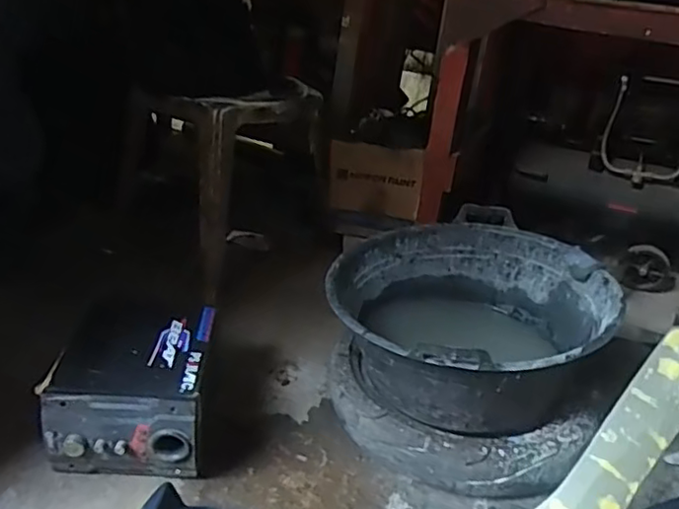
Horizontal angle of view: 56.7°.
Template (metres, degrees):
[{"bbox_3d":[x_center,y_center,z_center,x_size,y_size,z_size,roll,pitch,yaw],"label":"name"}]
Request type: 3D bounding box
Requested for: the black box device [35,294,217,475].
[{"bbox_3d":[-0.319,0.213,0.984,0.219,0.165,0.231,2,27,-9],"label":"black box device"}]

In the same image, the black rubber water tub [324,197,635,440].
[{"bbox_3d":[0.211,0.107,1.090,0.450,0.203,0.456,5,27,-3],"label":"black rubber water tub"}]

